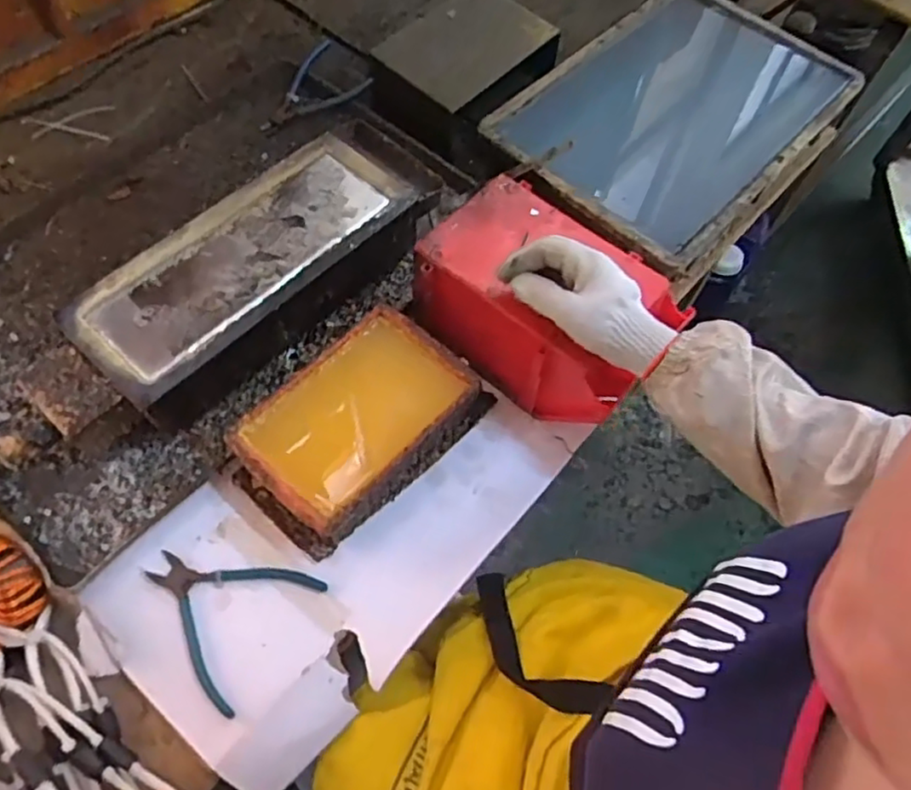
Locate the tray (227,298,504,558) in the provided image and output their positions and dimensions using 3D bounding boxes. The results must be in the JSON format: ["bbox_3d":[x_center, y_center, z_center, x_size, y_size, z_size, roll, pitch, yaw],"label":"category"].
[{"bbox_3d":[-0.090,0.029,0.623,0.133,0.065,0.216,39,67,17],"label":"tray"}]

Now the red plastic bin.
[{"bbox_3d":[0.085,-0.086,0.646,0.226,0.114,0.142,37,67,16],"label":"red plastic bin"}]

